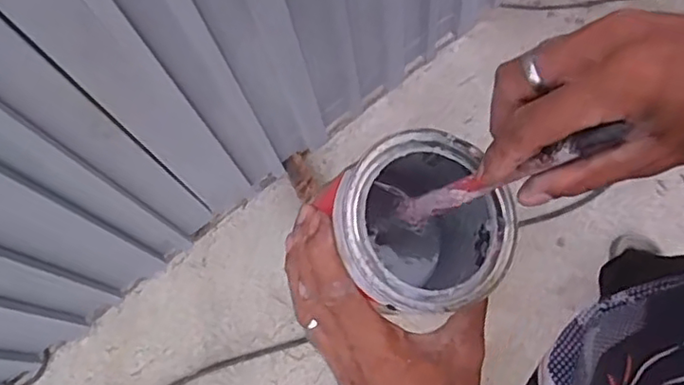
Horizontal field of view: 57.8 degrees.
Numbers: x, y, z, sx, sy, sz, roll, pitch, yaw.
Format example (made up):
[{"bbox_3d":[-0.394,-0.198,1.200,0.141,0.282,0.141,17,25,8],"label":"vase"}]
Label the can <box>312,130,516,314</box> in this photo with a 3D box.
[{"bbox_3d":[0.042,0.024,0.394,0.110,0.097,0.110,4,77,-16],"label":"can"}]

